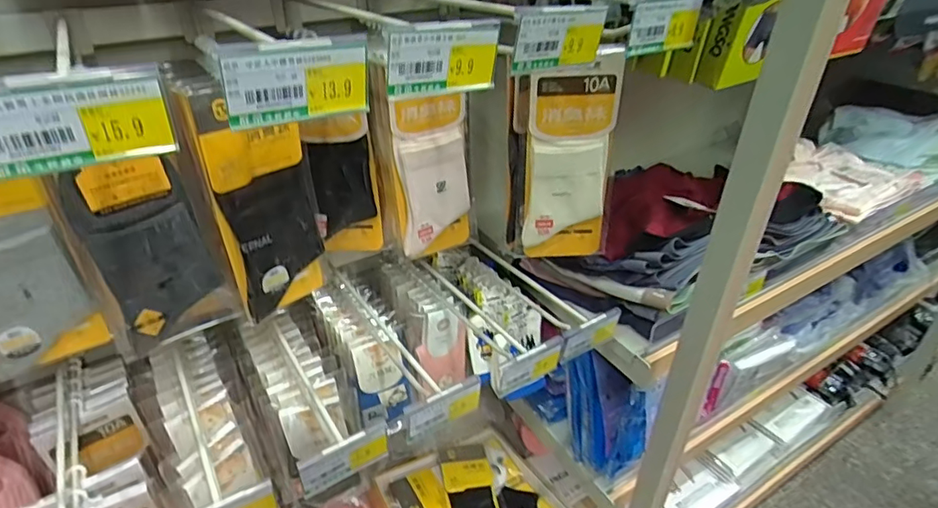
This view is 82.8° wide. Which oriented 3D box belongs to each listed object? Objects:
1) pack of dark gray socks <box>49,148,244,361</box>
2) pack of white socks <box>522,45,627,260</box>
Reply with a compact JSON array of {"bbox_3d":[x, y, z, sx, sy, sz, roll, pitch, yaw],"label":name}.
[{"bbox_3d":[-0.281,0.001,0.480,0.104,0.182,0.027,-27,38,-37],"label":"pack of dark gray socks"},{"bbox_3d":[0.112,-0.098,0.579,0.097,0.228,0.031,-8,33,-10],"label":"pack of white socks"}]

